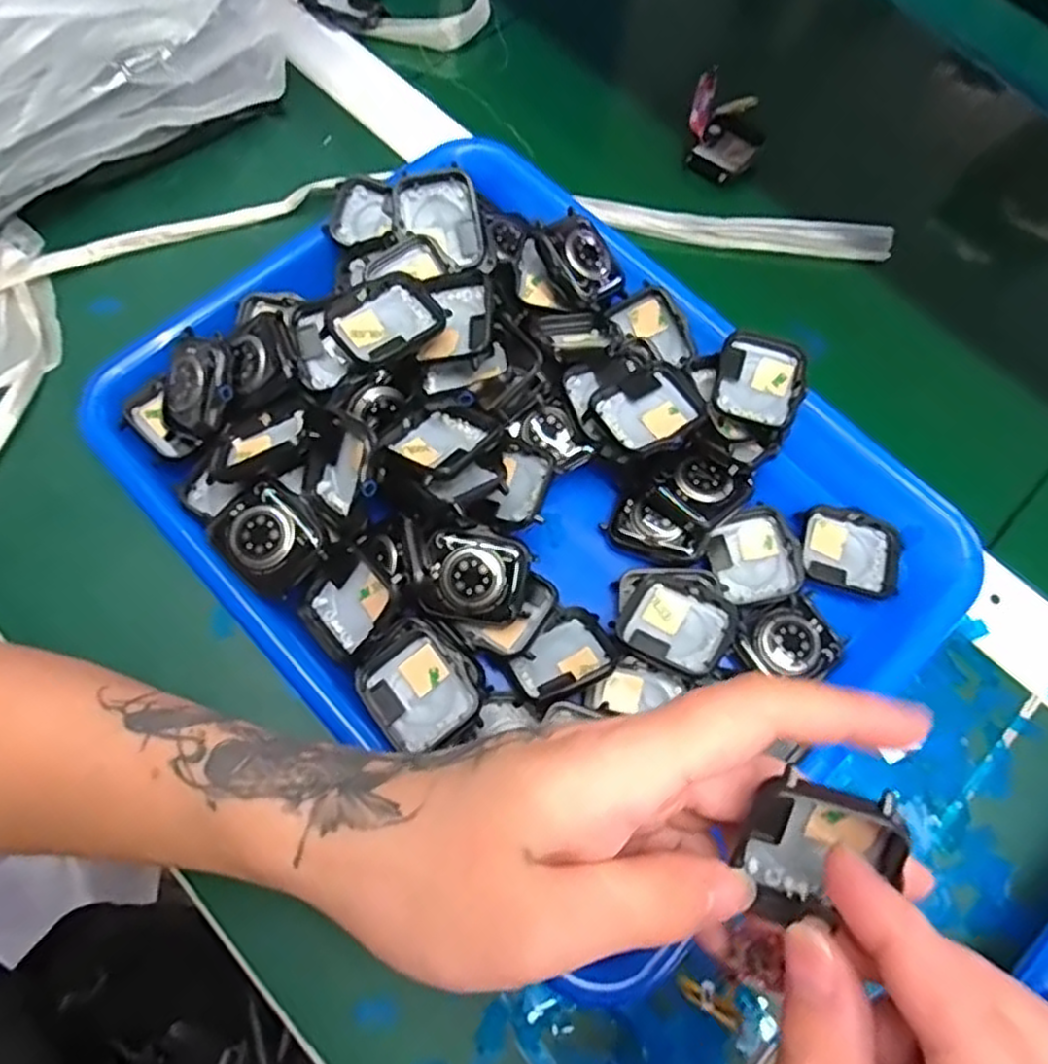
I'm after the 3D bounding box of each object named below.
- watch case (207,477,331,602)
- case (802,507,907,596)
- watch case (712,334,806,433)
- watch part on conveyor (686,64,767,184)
[{"bbox_3d":[-0.101,0.002,0.285,0.042,0.014,0.037,41,73,13],"label":"watch case"},{"bbox_3d":[0.145,0.009,0.320,0.044,0.006,0.036,19,70,5],"label":"case"},{"bbox_3d":[0.104,-0.066,0.317,0.037,0.008,0.042,14,70,4],"label":"watch case"},{"bbox_3d":[0.117,-0.231,0.414,0.043,0.028,0.060,12,69,3],"label":"watch part on conveyor"}]

